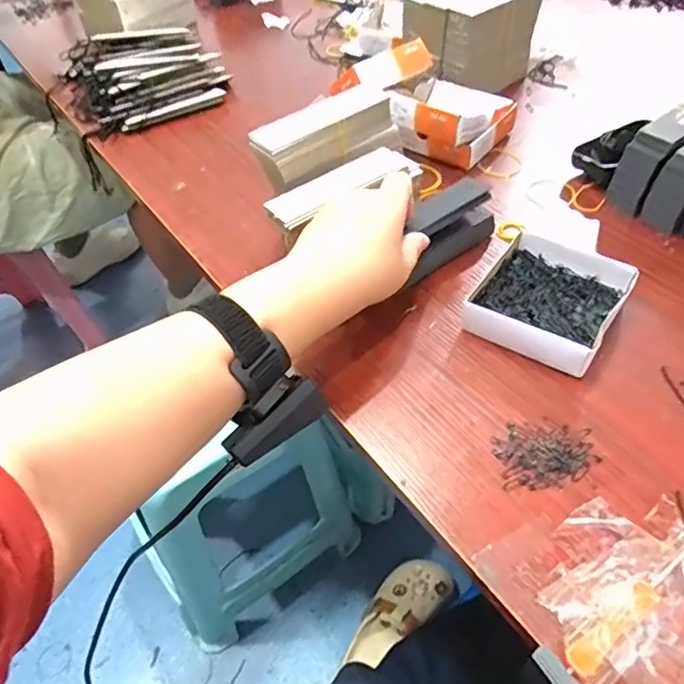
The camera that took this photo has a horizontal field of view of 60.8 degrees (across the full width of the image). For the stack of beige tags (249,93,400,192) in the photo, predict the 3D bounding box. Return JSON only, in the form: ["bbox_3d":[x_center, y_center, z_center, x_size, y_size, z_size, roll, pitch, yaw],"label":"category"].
[{"bbox_3d":[-0.012,-0.172,0.491,0.139,0.049,0.032,-34,56,-24],"label":"stack of beige tags"}]

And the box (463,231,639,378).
[{"bbox_3d":[0.163,-0.037,0.456,0.098,0.026,0.124,26,55,23],"label":"box"}]

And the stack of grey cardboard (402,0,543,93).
[{"bbox_3d":[0.147,-0.358,0.685,0.142,0.112,0.102,-36,56,-25],"label":"stack of grey cardboard"}]

